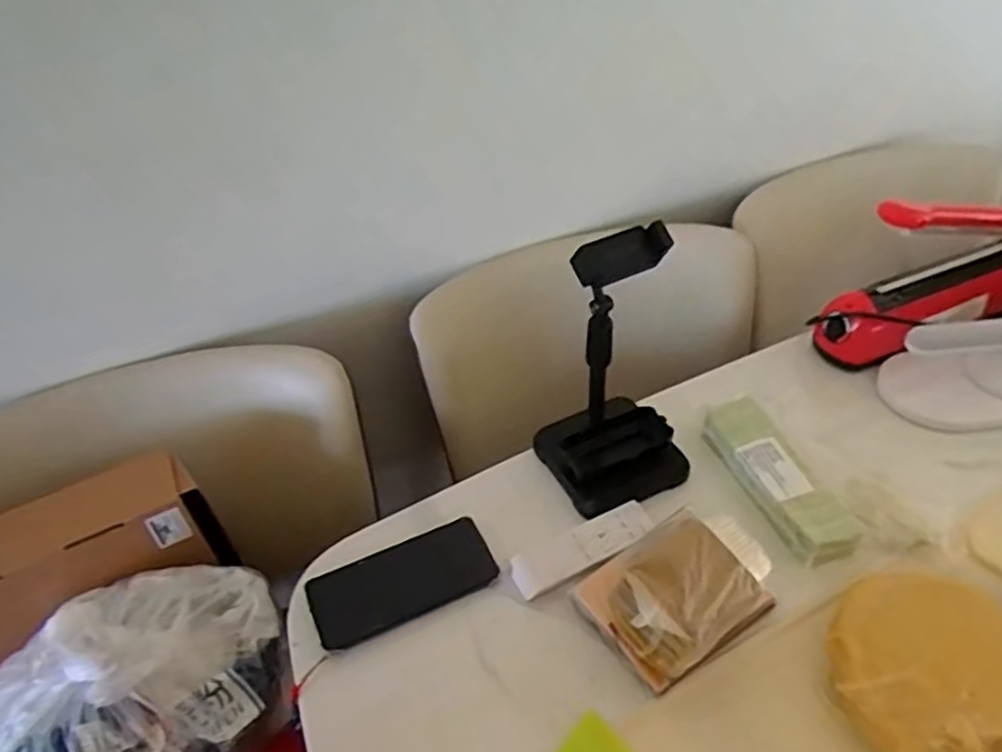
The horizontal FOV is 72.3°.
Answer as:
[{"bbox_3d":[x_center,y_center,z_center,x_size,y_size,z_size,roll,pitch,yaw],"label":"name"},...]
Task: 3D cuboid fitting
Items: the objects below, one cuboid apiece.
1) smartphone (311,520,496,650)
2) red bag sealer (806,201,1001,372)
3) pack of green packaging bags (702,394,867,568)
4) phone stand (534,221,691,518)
[{"bbox_3d":[-0.085,0.178,0.597,0.155,0.009,0.070,-20,44,-16],"label":"smartphone"},{"bbox_3d":[0.511,-0.127,0.769,0.303,0.170,0.076,-19,44,-15],"label":"red bag sealer"},{"bbox_3d":[0.259,0.094,0.649,0.063,0.037,0.176,-14,43,-11],"label":"pack of green packaging bags"},{"bbox_3d":[0.103,-0.003,0.613,0.123,0.240,0.109,-21,45,-17],"label":"phone stand"}]

